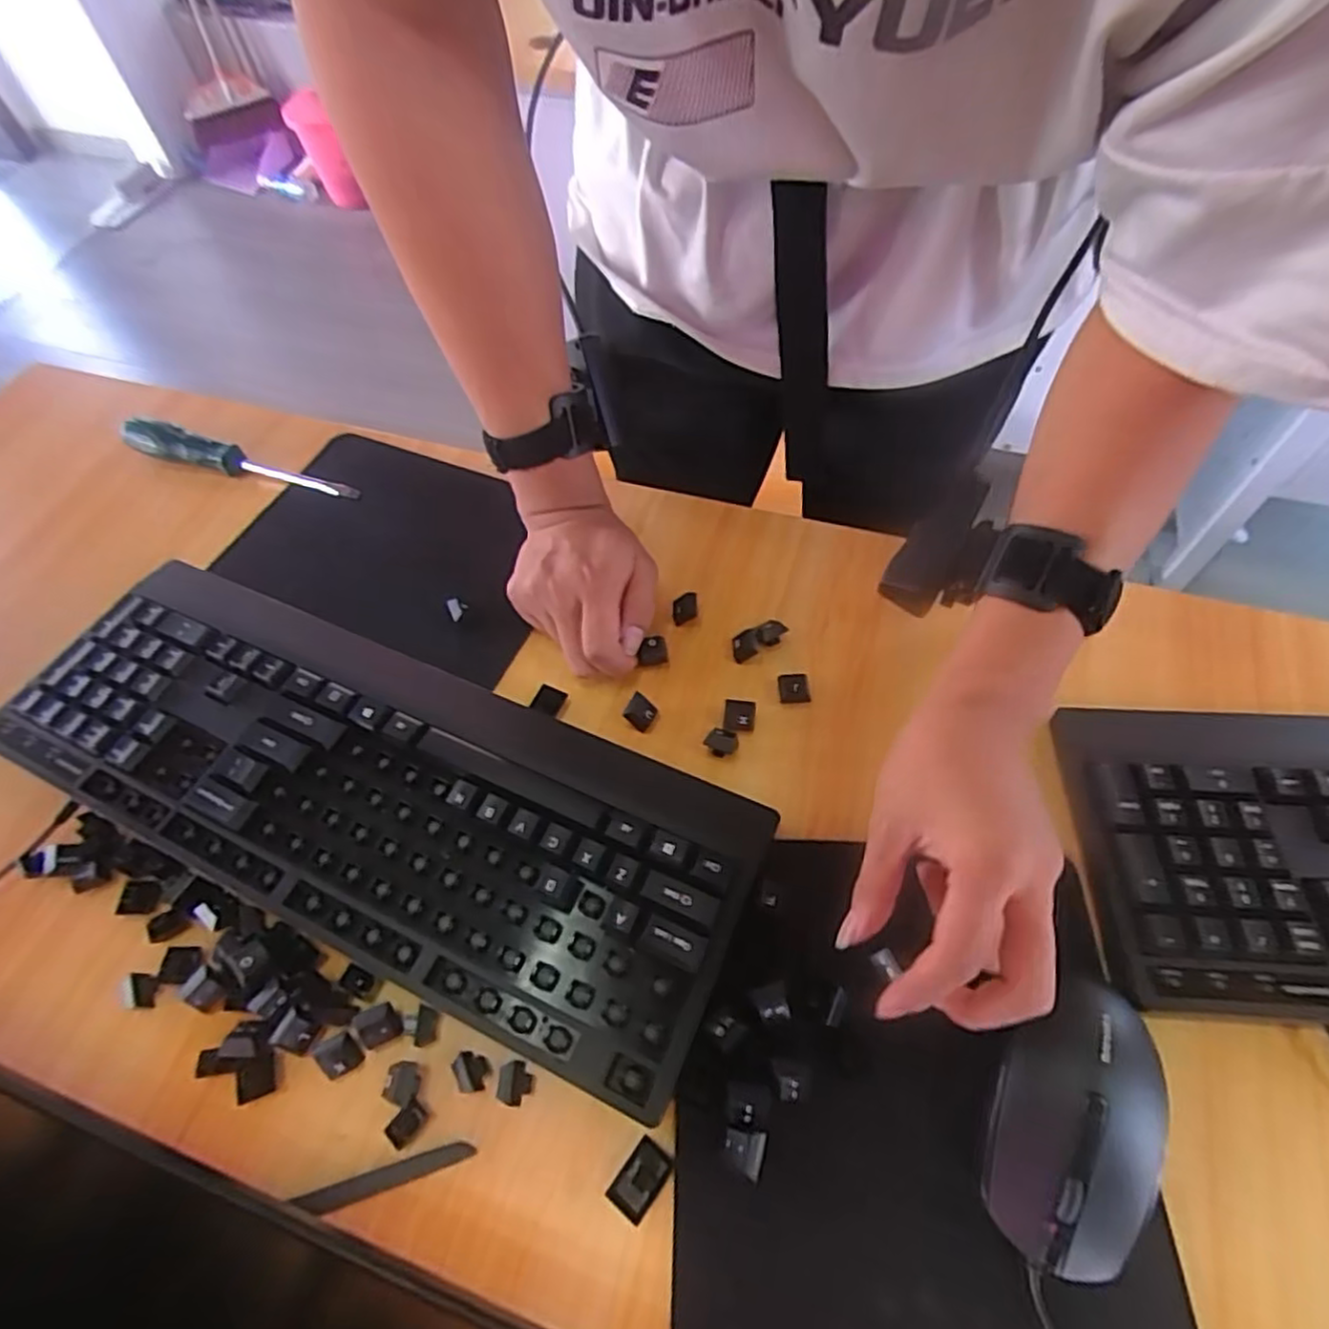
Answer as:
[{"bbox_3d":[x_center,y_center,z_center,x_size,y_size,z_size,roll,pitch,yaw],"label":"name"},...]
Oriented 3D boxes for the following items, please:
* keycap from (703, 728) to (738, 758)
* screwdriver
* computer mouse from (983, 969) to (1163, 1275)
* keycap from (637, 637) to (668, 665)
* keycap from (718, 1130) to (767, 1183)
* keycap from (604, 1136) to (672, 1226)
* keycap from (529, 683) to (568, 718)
[{"bbox_3d":[0.032,0.045,0.402,0.017,0.010,0.014,16,60,13],"label":"keycap"},{"bbox_3d":[-0.329,-0.157,0.540,0.202,0.030,0.024,16,60,13],"label":"screwdriver"},{"bbox_3d":[0.167,0.185,0.289,0.060,0.035,0.103,21,62,15],"label":"computer mouse"},{"bbox_3d":[-0.007,-0.008,0.431,0.017,0.013,0.014,-12,58,-4],"label":"keycap"},{"bbox_3d":[0.033,0.206,0.298,0.018,0.012,0.017,10,59,10],"label":"keycap"},{"bbox_3d":[-0.010,0.218,0.298,0.017,0.010,0.029,33,65,21],"label":"keycap"},{"bbox_3d":[-0.069,0.021,0.424,0.016,0.008,0.018,18,61,14],"label":"keycap"}]

